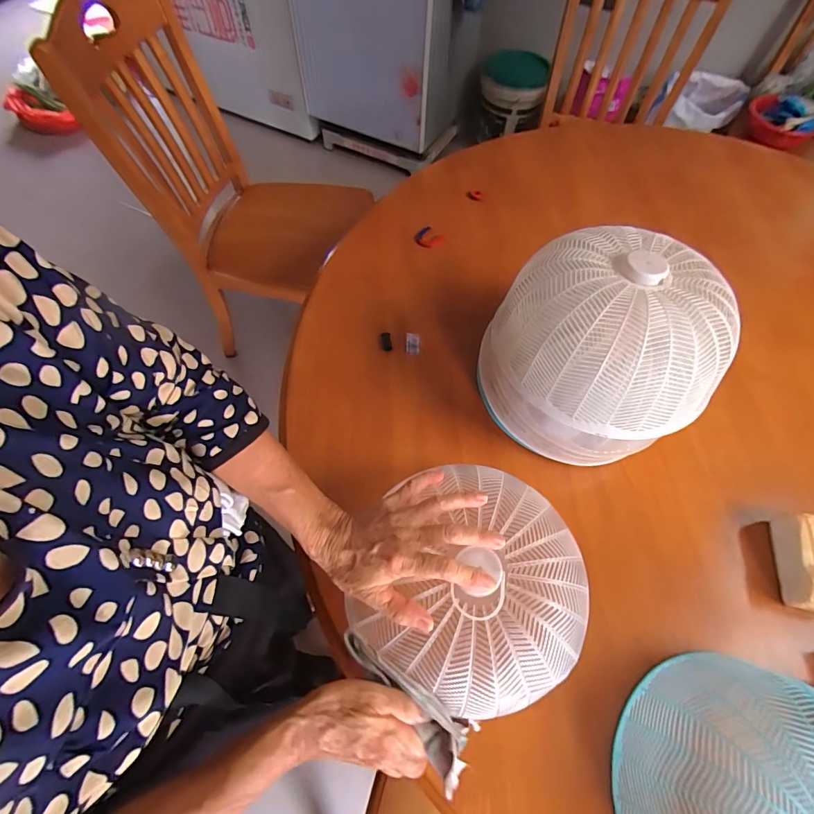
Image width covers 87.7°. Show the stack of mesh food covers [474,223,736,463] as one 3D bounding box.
[{"bbox_3d":[0.208,-0.054,0.485,0.200,0.216,0.205,-13,64,-8],"label":"stack of mesh food covers"}]

